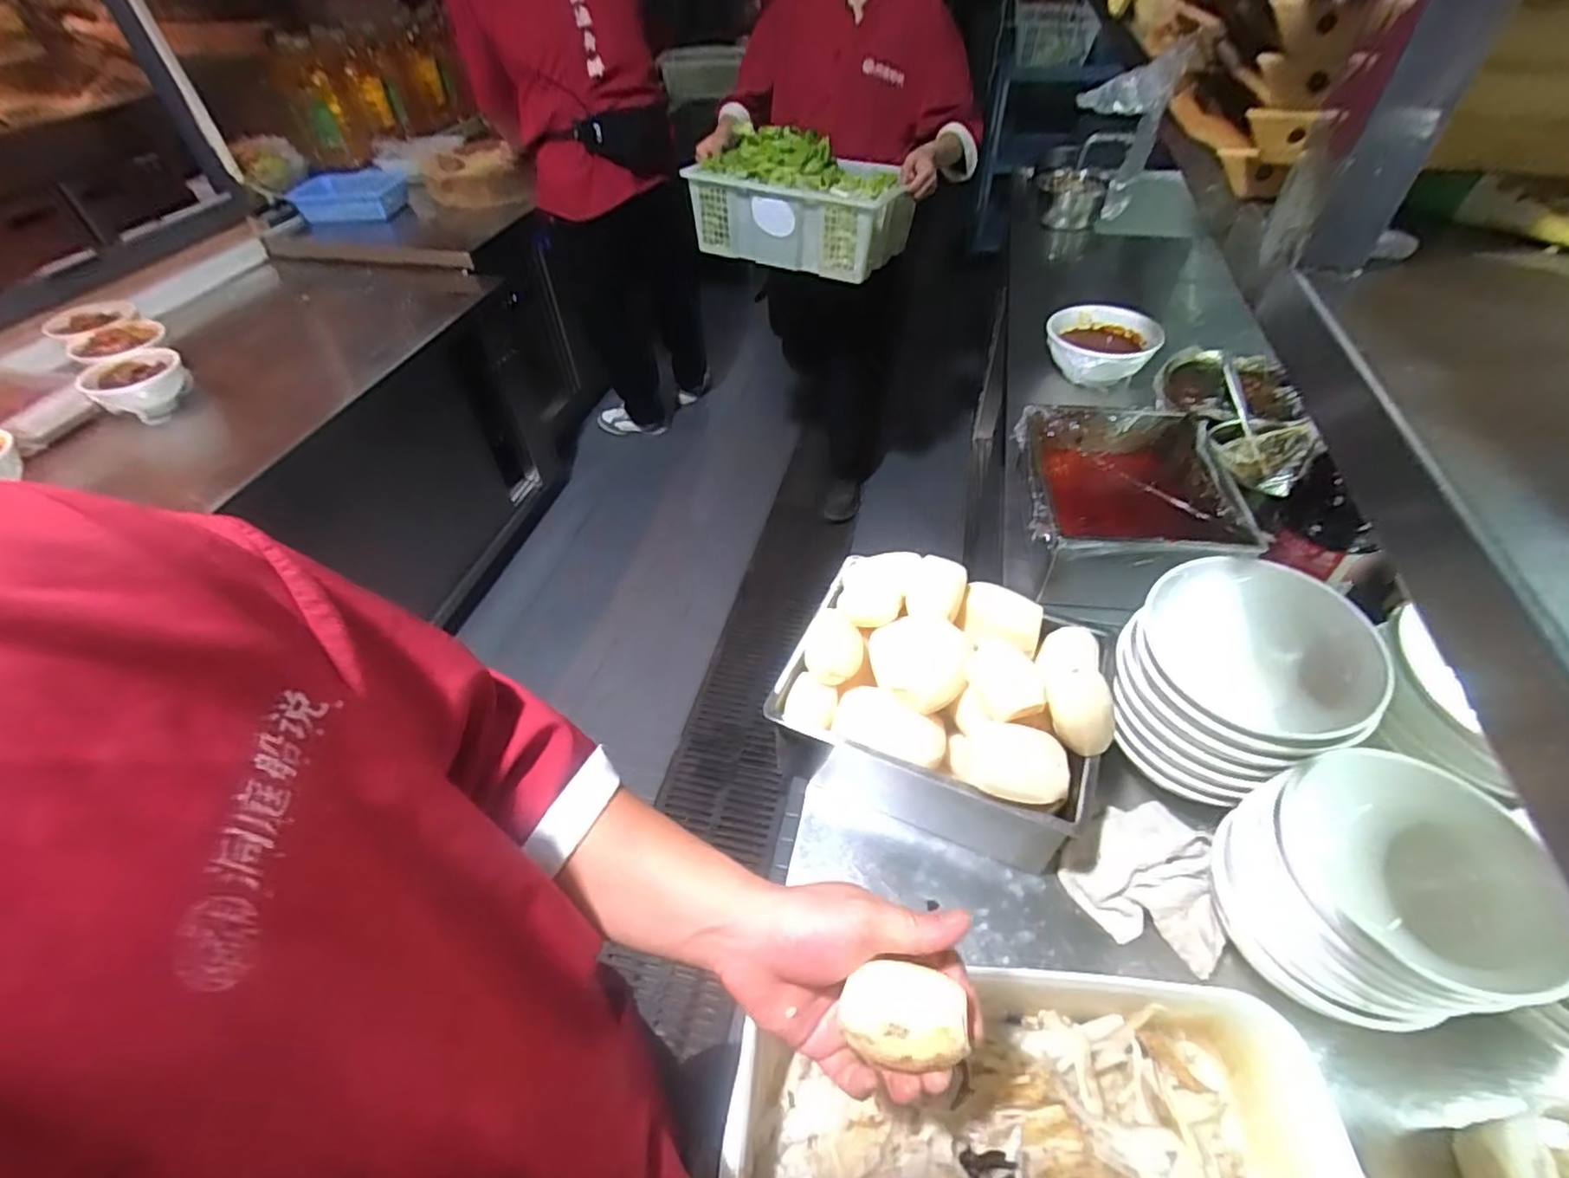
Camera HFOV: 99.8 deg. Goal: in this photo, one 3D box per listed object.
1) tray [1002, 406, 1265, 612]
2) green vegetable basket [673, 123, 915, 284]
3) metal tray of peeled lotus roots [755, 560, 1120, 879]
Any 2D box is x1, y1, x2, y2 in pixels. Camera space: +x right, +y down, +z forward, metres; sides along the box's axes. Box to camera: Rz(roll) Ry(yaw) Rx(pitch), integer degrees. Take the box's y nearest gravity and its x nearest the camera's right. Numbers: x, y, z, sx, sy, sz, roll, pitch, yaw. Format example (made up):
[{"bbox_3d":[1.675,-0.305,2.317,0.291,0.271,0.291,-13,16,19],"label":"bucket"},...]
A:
[{"bbox_3d":[0.453,-0.115,0.914,0.256,0.133,0.301,3,47,7],"label":"tray"},{"bbox_3d":[0.042,-0.848,1.420,0.472,0.201,0.252,20,51,21],"label":"green vegetable basket"},{"bbox_3d":[0.159,0.107,0.671,0.285,0.177,0.213,16,50,18],"label":"metal tray of peeled lotus roots"}]

